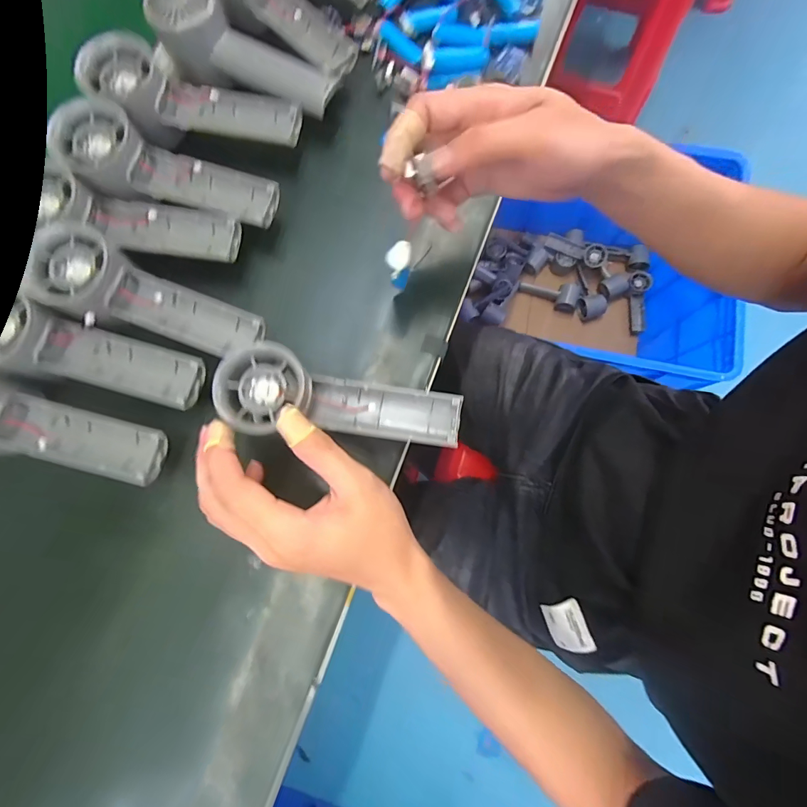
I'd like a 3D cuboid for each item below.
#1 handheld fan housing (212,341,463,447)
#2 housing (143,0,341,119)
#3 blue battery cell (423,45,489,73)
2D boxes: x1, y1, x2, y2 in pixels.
[{"bbox_3d":[-0.042,0.001,0.275,0.160,0.026,0.054,10,79,-10],"label":"handheld fan housing"},{"bbox_3d":[-0.129,-0.279,0.323,0.155,0.043,0.058,26,80,5],"label":"housing"},{"bbox_3d":[0.046,-0.292,0.342,0.058,0.019,0.021,-10,79,-2],"label":"blue battery cell"}]

